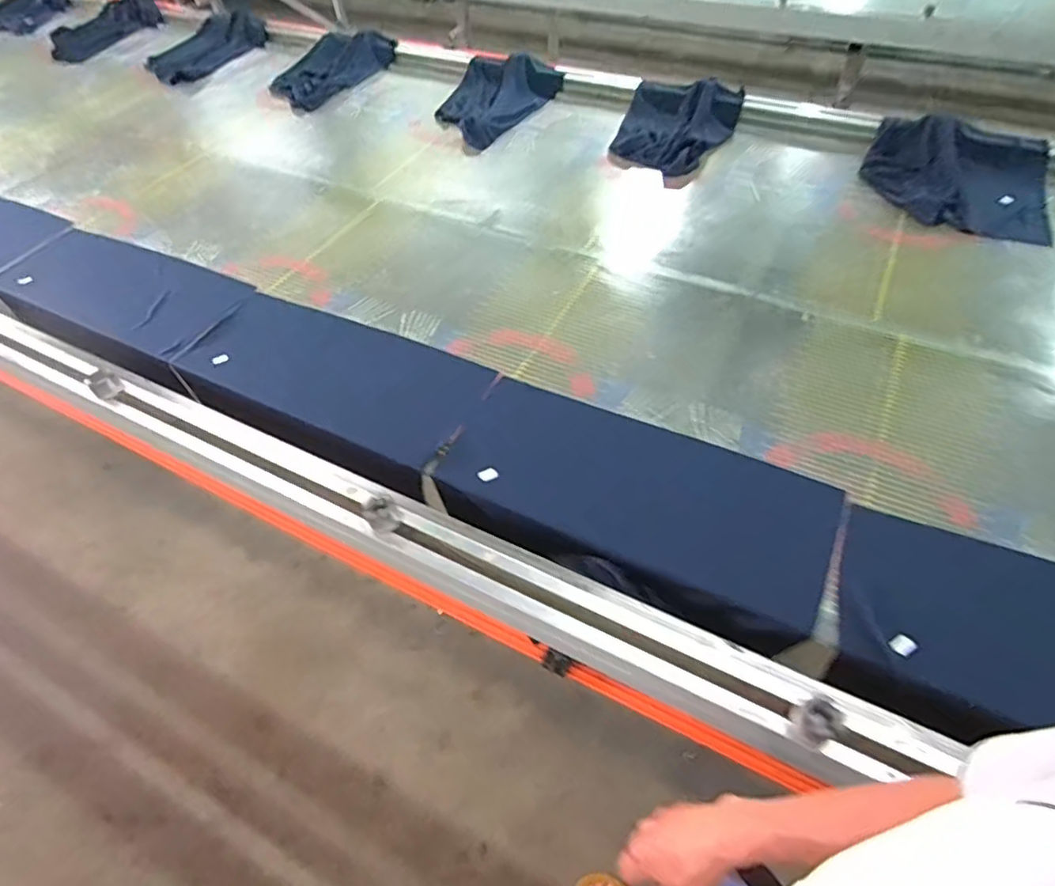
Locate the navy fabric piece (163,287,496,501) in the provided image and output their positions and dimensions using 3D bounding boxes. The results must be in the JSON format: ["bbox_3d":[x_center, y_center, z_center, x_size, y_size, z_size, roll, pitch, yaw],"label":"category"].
[{"bbox_3d":[-0.311,-0.095,0.948,0.480,0.042,0.252,21,56,19],"label":"navy fabric piece"}]

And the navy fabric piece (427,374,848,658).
[{"bbox_3d":[0.126,0.069,0.784,0.491,0.024,0.249,20,54,18],"label":"navy fabric piece"}]

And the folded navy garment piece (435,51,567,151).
[{"bbox_3d":[-0.088,-0.826,1.456,0.269,0.052,0.367,20,56,18],"label":"folded navy garment piece"}]

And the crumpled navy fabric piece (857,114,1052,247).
[{"bbox_3d":[0.811,-0.517,1.139,0.321,0.075,0.382,18,55,17],"label":"crumpled navy fabric piece"}]

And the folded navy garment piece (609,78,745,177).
[{"bbox_3d":[0.317,-0.697,1.328,0.251,0.069,0.297,18,55,17],"label":"folded navy garment piece"}]

